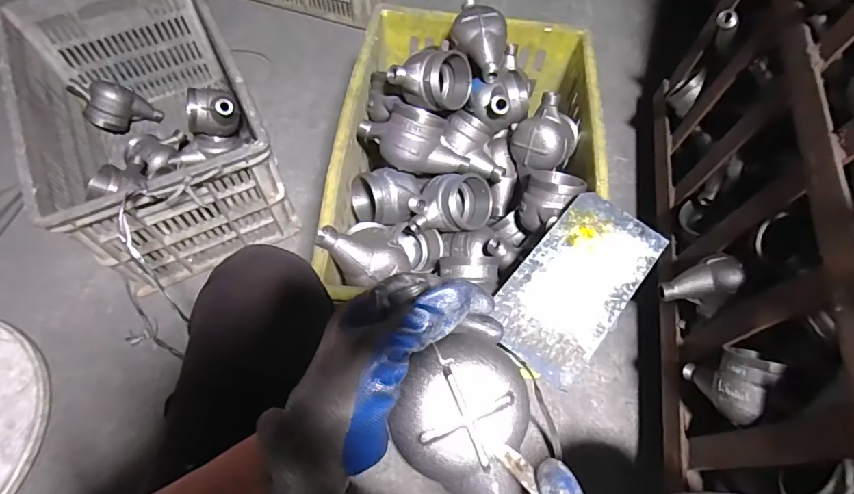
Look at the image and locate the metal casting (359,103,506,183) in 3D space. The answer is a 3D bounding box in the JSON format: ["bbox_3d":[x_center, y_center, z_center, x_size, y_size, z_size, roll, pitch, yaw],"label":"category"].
[{"bbox_3d":[0.014,-0.142,0.671,0.218,0.065,0.091,20,63,-15],"label":"metal casting"}]

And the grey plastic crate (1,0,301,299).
[{"bbox_3d":[-0.479,-0.210,0.851,0.316,0.273,0.465,-24,68,-14],"label":"grey plastic crate"}]

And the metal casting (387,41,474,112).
[{"bbox_3d":[0.007,-0.240,0.669,0.112,0.080,0.084,11,64,1],"label":"metal casting"}]

